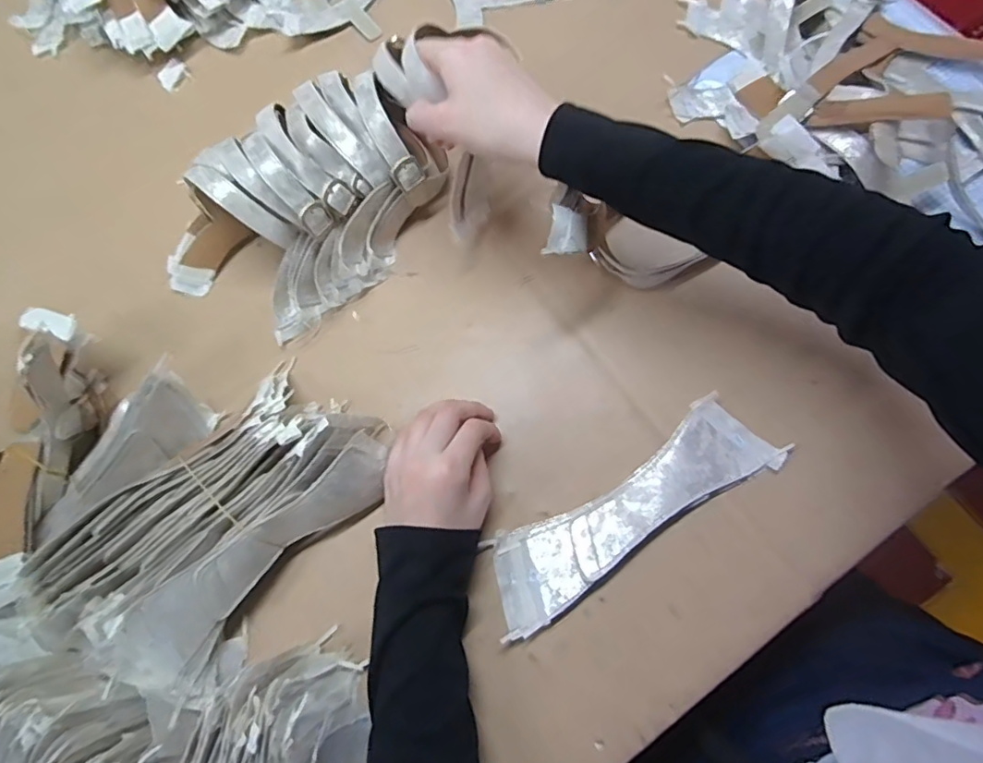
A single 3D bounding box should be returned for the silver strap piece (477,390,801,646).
[{"bbox_3d":[0.100,0.093,0.414,0.229,0.023,0.066,-32,75,-5],"label":"silver strap piece"}]

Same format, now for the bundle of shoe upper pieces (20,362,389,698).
[{"bbox_3d":[-0.194,0.102,0.404,0.132,0.057,0.247,37,79,14],"label":"bundle of shoe upper pieces"}]

